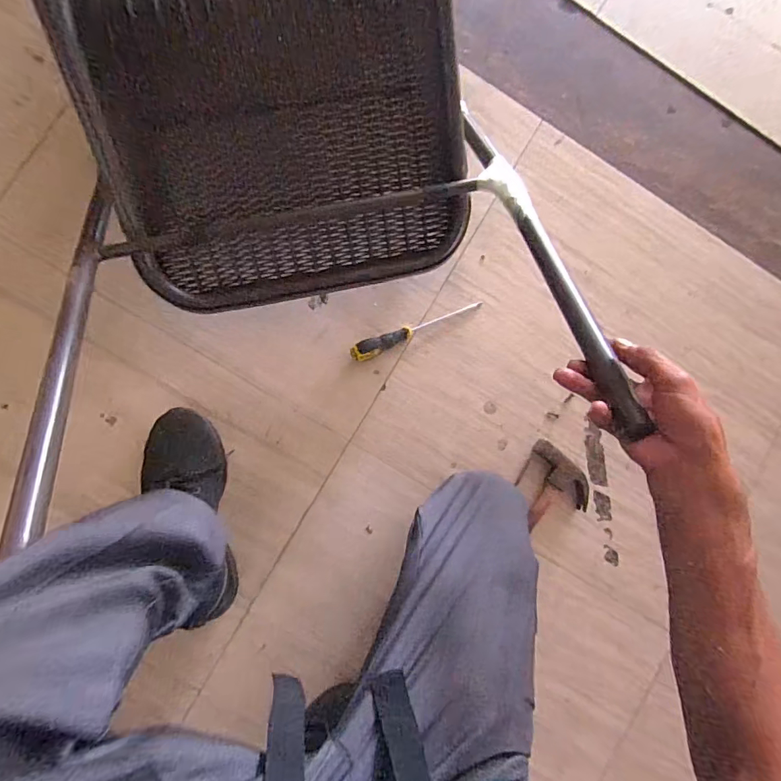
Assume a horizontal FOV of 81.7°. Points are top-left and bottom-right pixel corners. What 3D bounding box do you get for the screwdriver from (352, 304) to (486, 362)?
[{"bbox_3d":[0.041,-0.086,0.657,0.206,0.021,0.027,-20,90,-6],"label":"screwdriver"}]

